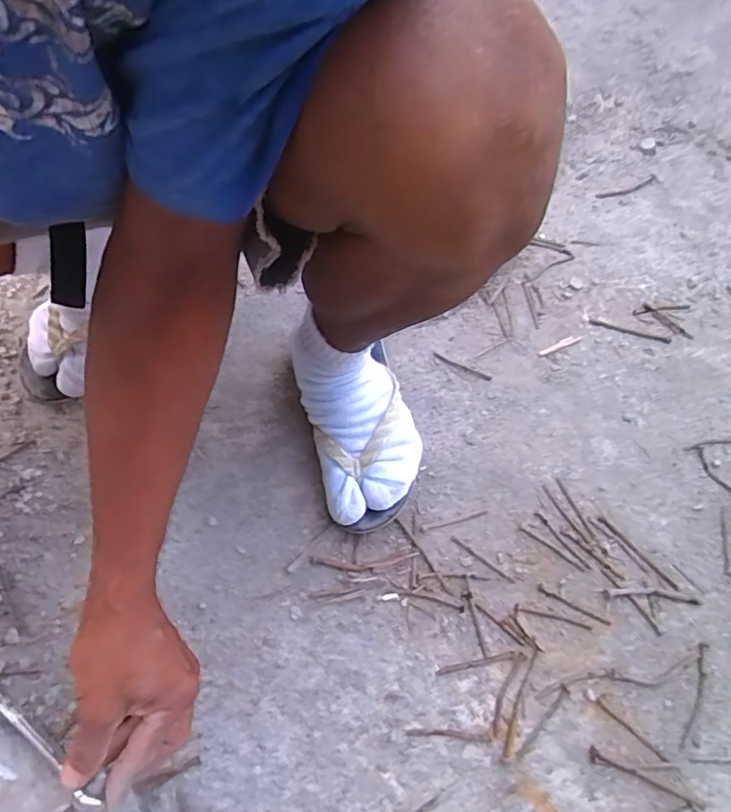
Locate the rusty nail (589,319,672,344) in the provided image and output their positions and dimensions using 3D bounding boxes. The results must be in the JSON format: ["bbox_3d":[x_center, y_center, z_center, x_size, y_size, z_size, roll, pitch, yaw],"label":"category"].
[{"bbox_3d":[0.332,-0.093,0.677,0.103,0.008,0.011,17,65,5],"label":"rusty nail"}]

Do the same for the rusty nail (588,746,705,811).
[{"bbox_3d":[0.237,0.318,0.456,0.097,0.004,0.011,23,65,8],"label":"rusty nail"}]

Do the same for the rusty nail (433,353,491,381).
[{"bbox_3d":[0.113,-0.045,0.635,0.072,0.004,0.008,26,66,9],"label":"rusty nail"}]

